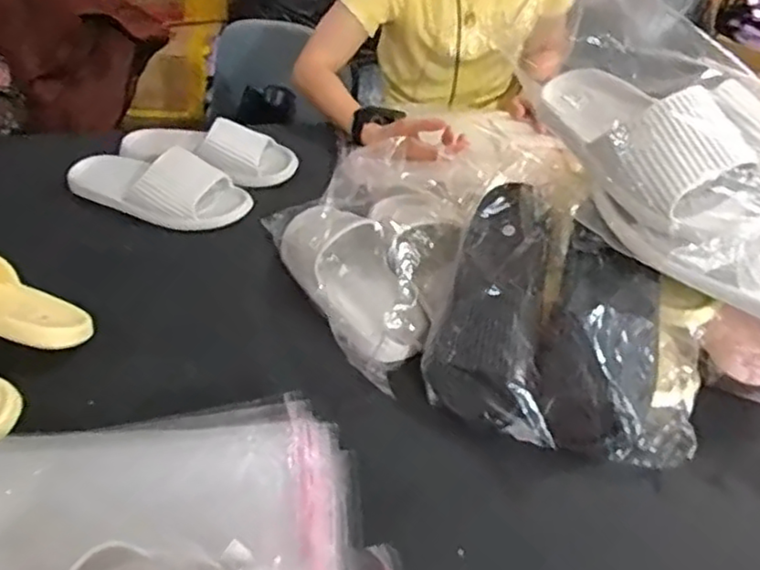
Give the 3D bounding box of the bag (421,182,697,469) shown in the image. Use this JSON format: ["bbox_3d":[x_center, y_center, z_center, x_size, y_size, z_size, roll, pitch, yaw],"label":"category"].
[{"bbox_3d":[0.188,0.031,0.677,0.260,0.090,0.260,12,81,12],"label":"bag"}]

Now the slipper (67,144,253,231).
[{"bbox_3d":[-0.324,-0.143,0.961,0.272,0.073,0.113,16,43,16],"label":"slipper"}]

